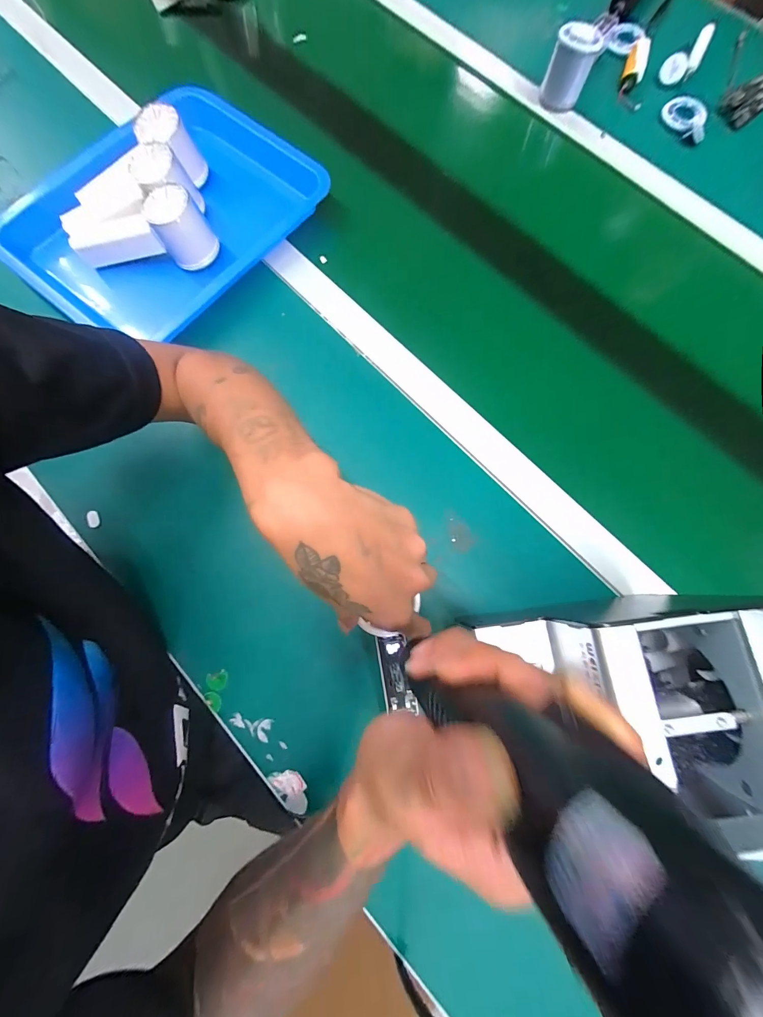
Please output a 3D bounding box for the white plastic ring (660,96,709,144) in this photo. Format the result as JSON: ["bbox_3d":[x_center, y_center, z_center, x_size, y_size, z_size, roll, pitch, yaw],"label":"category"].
[{"bbox_3d":[0.424,-0.545,0.492,0.066,0.013,0.047,33,78,6],"label":"white plastic ring"}]

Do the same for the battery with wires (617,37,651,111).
[{"bbox_3d":[0.356,-0.611,0.498,0.031,0.019,0.104,14,77,2],"label":"battery with wires"}]

